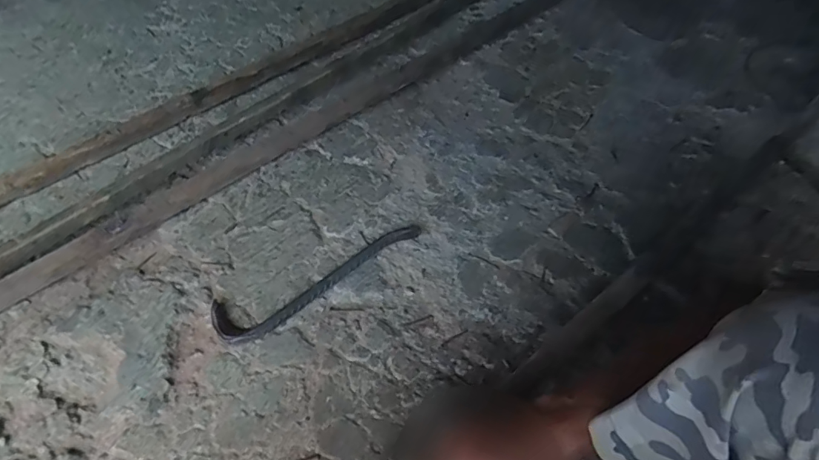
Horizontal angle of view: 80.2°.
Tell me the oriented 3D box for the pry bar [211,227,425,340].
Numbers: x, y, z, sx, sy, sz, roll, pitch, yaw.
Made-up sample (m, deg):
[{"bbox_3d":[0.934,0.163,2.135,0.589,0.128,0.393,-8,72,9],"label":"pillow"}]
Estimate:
[{"bbox_3d":[-0.118,0.059,0.661,0.298,0.019,0.064,-29,61,-23],"label":"pry bar"}]

